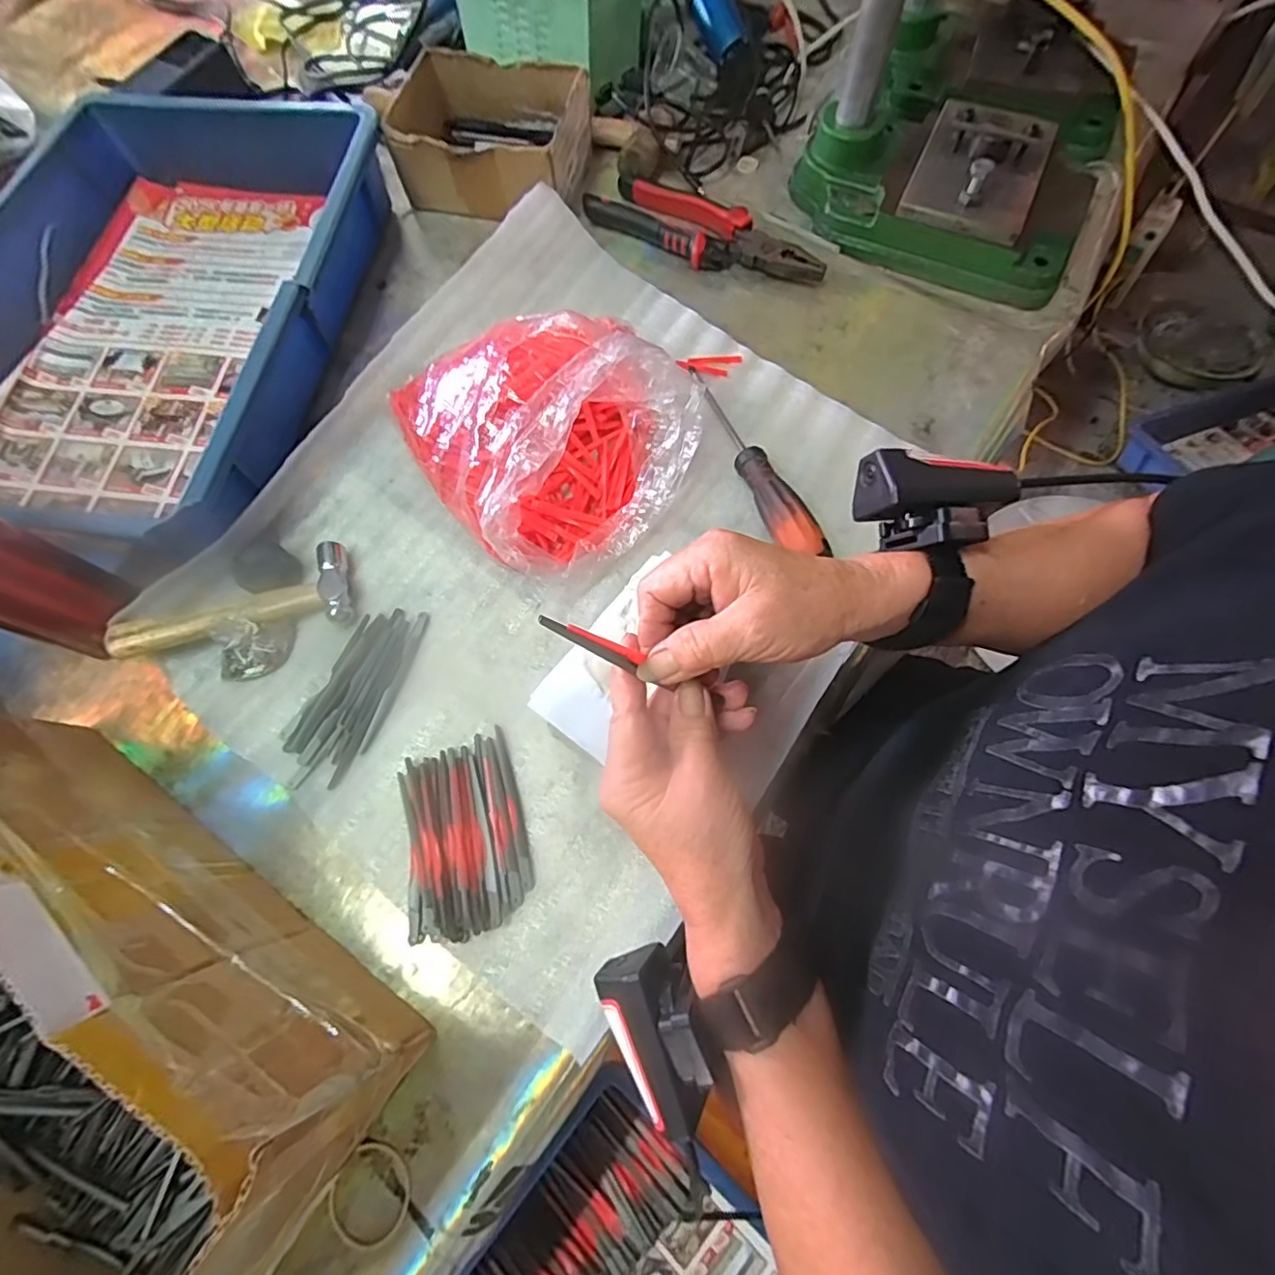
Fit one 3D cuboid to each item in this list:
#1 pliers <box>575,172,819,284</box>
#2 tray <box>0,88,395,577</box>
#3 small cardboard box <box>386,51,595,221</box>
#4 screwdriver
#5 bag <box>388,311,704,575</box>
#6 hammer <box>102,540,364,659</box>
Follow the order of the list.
[{"bbox_3d":[0.062,-0.366,0.541,0.221,0.024,0.057,26,72,12],"label":"pliers"},{"bbox_3d":[-0.400,-0.278,0.501,0.306,0.076,0.421,11,70,7],"label":"tray"},{"bbox_3d":[-0.136,-0.467,0.564,0.167,0.067,0.132,12,70,7],"label":"small cardboard box"},{"bbox_3d":[0.082,-0.135,0.450,0.027,0.026,0.192,-24,70,-6],"label":"screwdriver"},{"bbox_3d":[-0.074,-0.156,0.420,0.163,0.110,0.211,-40,72,-12],"label":"bag"},{"bbox_3d":[-0.283,-0.027,0.424,0.152,0.031,0.059,-12,69,-2],"label":"hammer"}]

